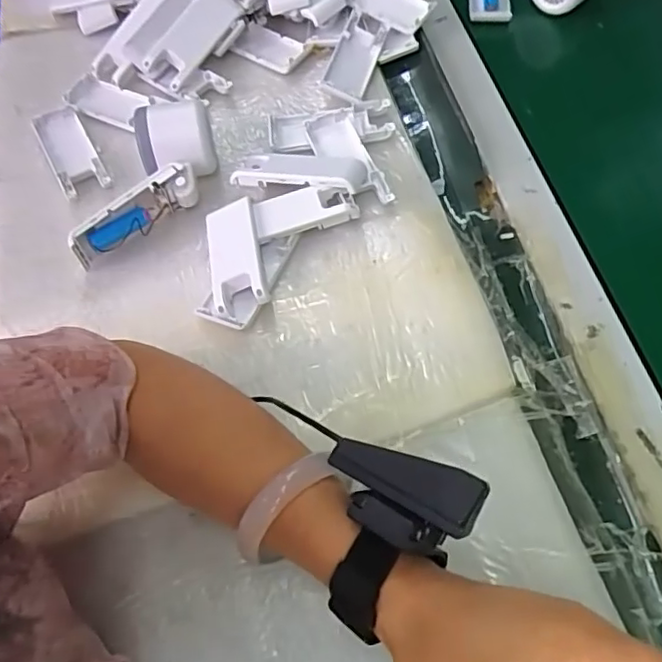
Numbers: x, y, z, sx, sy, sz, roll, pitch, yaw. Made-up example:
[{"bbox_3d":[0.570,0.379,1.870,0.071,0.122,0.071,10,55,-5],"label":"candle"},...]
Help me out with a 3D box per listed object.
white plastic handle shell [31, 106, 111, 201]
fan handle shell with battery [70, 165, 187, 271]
[{"bbox_3d":[-0.225,-0.156,0.523,0.039,0.014,0.109,-28,62,-11],"label":"white plastic handle shell"},{"bbox_3d":[-0.150,-0.086,0.457,0.097,0.030,0.020,-39,65,-16],"label":"fan handle shell with battery"}]

